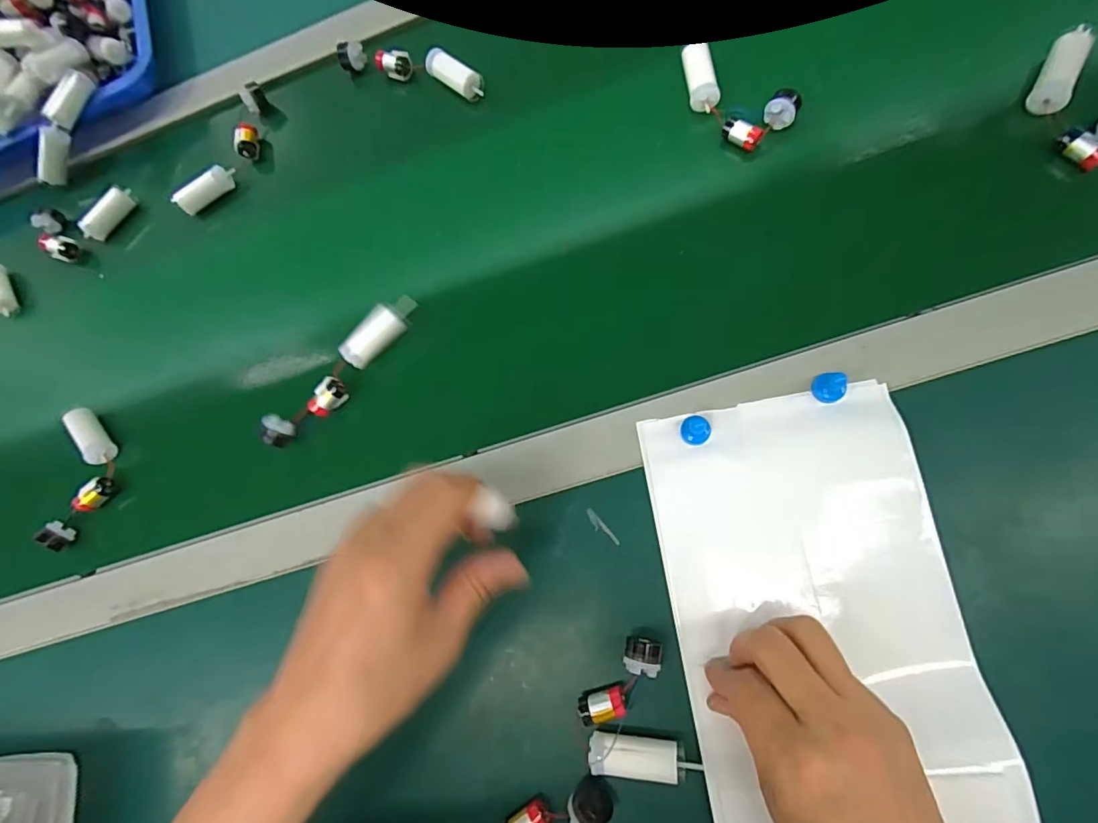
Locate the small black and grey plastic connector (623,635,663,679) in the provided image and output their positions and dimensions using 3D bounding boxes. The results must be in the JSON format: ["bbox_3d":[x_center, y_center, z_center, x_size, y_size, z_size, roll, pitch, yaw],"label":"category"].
[{"bbox_3d":[0.055,0.142,0.307,0.021,0.017,0.020,7,84,5],"label":"small black and grey plastic connector"}]

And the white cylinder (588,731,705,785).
[{"bbox_3d":[0.053,0.195,0.295,0.060,0.018,0.019,4,84,5],"label":"white cylinder"}]

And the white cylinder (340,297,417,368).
[{"bbox_3d":[-0.127,-0.061,0.389,0.022,0.020,0.065,42,88,8],"label":"white cylinder"}]

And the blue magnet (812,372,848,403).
[{"bbox_3d":[0.175,-0.015,0.321,0.014,0.021,0.019,-26,82,1],"label":"blue magnet"}]

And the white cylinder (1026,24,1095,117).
[{"bbox_3d":[0.340,-0.227,0.346,0.018,0.023,0.061,25,86,7],"label":"white cylinder"}]

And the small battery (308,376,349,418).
[{"bbox_3d":[-0.165,-0.010,0.389,0.016,0.017,0.030,39,88,8],"label":"small battery"}]

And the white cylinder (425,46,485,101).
[{"bbox_3d":[-0.080,-0.286,0.442,0.057,0.019,0.024,39,88,8],"label":"white cylinder"}]

